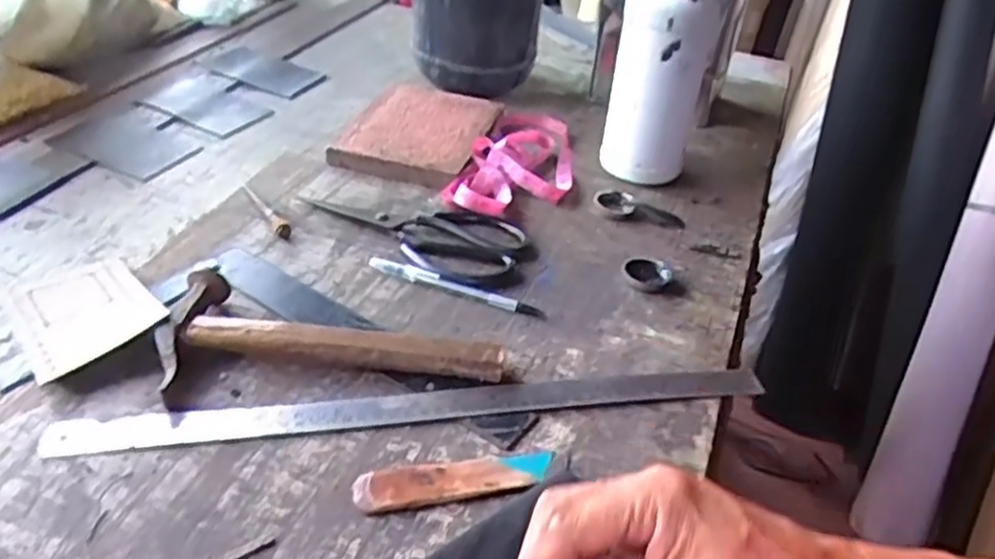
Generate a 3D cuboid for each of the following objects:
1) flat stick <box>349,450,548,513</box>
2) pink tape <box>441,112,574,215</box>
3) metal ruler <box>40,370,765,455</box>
[{"bbox_3d":[-0.025,0.119,0.458,0.120,0.007,0.030,-4,37,-14],"label":"flat stick"},{"bbox_3d":[0.027,-0.122,0.765,0.104,0.031,0.235,15,37,12],"label":"pink tape"},{"bbox_3d":[-0.042,0.083,0.499,0.460,0.007,0.032,-3,37,-12],"label":"metal ruler"}]

